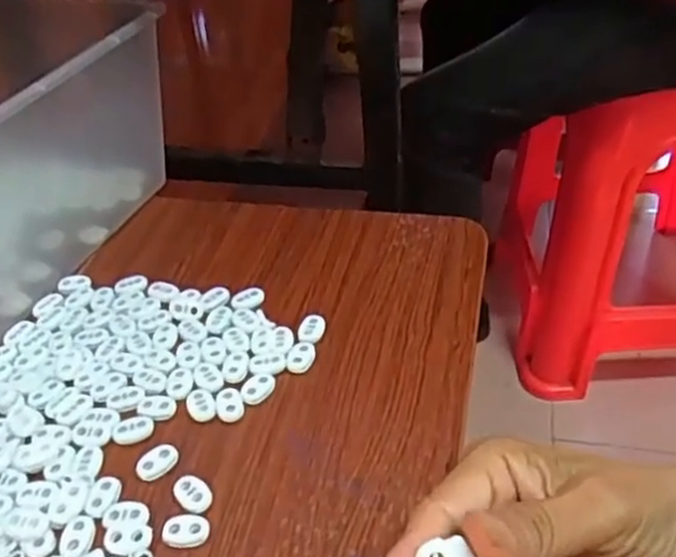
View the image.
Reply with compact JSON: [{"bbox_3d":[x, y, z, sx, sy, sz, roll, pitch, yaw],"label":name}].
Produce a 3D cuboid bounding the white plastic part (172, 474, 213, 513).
[{"bbox_3d":[-0.074,0.109,0.357,0.024,0.005,0.015,28,50,33],"label":"white plastic part"}]

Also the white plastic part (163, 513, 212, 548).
[{"bbox_3d":[-0.074,0.122,0.342,0.021,0.004,0.015,2,41,8],"label":"white plastic part"}]

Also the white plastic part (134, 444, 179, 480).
[{"bbox_3d":[-0.097,0.097,0.374,0.017,0.004,0.022,28,50,33],"label":"white plastic part"}]

